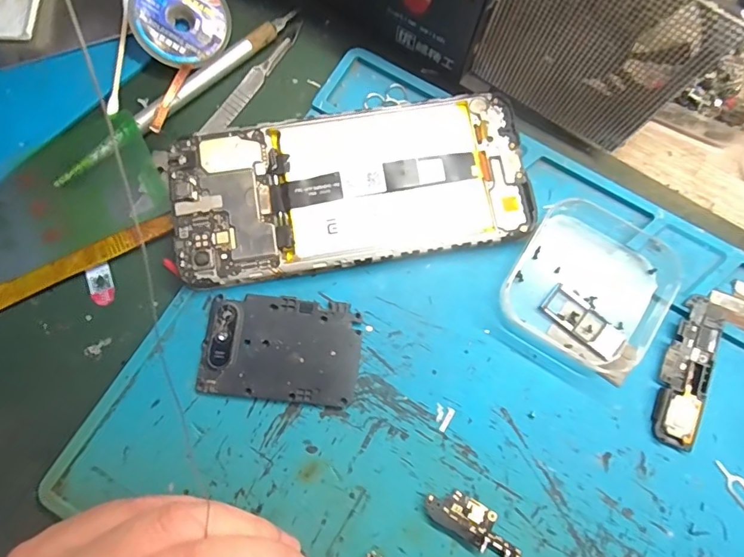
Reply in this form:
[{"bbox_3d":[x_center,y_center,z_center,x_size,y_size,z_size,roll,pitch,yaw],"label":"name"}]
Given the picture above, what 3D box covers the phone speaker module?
[{"bbox_3d":[0.138,0.040,0.204,0.020,0.005,0.065,20,78,3],"label":"phone speaker module"}]

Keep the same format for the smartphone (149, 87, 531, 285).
[{"bbox_3d":[-0.010,-0.041,0.215,0.161,0.013,0.072,-10,78,-4],"label":"smartphone"}]

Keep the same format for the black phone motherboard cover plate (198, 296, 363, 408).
[{"bbox_3d":[-0.039,0.030,0.203,0.066,0.005,0.043,6,78,0],"label":"black phone motherboard cover plate"}]

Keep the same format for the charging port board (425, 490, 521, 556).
[{"bbox_3d":[0.042,0.100,0.189,0.042,0.005,0.015,30,79,5],"label":"charging port board"}]

